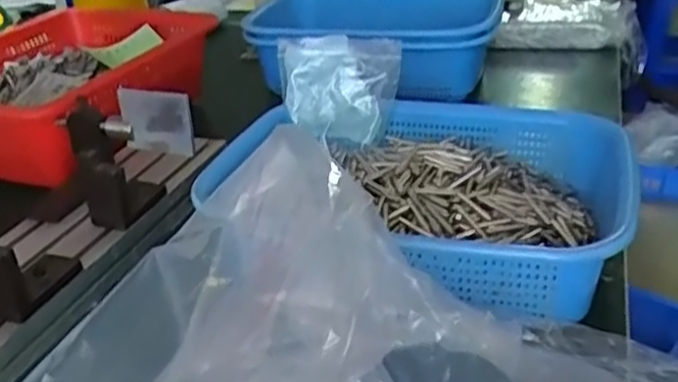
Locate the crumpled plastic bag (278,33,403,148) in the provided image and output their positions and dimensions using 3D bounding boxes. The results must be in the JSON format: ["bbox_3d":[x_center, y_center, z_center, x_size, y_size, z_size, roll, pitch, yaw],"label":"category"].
[{"bbox_3d":[-0.001,-0.084,0.570,0.096,0.085,0.019,6,15,6],"label":"crumpled plastic bag"}]

